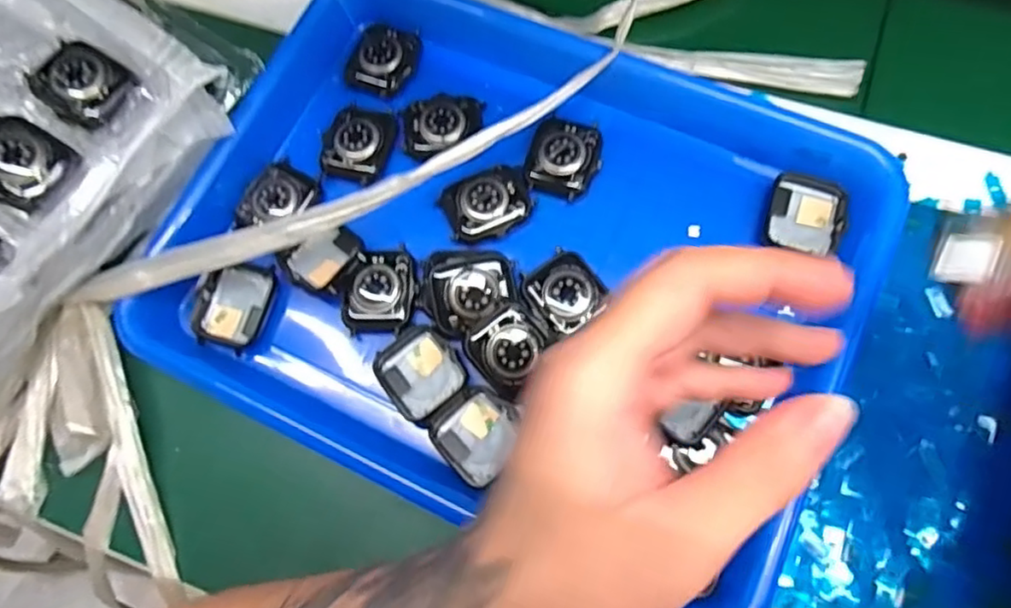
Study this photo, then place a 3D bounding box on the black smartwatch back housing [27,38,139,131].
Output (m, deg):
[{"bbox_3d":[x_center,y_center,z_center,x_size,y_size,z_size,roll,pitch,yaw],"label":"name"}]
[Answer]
[{"bbox_3d":[-0.204,-0.107,0.311,0.048,0.009,0.037,40,81,15],"label":"black smartwatch back housing"}]

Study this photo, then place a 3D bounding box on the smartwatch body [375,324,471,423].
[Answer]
[{"bbox_3d":[-0.042,0.034,0.320,0.039,0.008,0.042,-42,74,-6],"label":"smartwatch body"}]

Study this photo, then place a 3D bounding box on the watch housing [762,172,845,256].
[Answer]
[{"bbox_3d":[0.152,-0.046,0.327,0.037,0.009,0.041,12,76,9],"label":"watch housing"}]

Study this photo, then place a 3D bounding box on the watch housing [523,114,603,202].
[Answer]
[{"bbox_3d":[0.031,-0.079,0.347,0.038,0.010,0.042,14,76,10],"label":"watch housing"}]

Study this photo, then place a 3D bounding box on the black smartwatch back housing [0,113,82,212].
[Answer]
[{"bbox_3d":[-0.224,-0.066,0.297,0.043,0.011,0.036,23,78,12],"label":"black smartwatch back housing"}]

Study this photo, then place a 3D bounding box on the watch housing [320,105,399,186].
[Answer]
[{"bbox_3d":[-0.081,-0.091,0.355,0.037,0.008,0.043,9,75,8],"label":"watch housing"}]

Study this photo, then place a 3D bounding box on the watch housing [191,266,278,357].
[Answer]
[{"bbox_3d":[-0.141,0.001,0.336,0.036,0.010,0.043,15,90,7],"label":"watch housing"}]

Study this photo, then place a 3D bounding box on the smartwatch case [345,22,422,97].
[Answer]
[{"bbox_3d":[-0.072,-0.144,0.377,0.037,0.011,0.042,17,76,10],"label":"smartwatch case"}]

